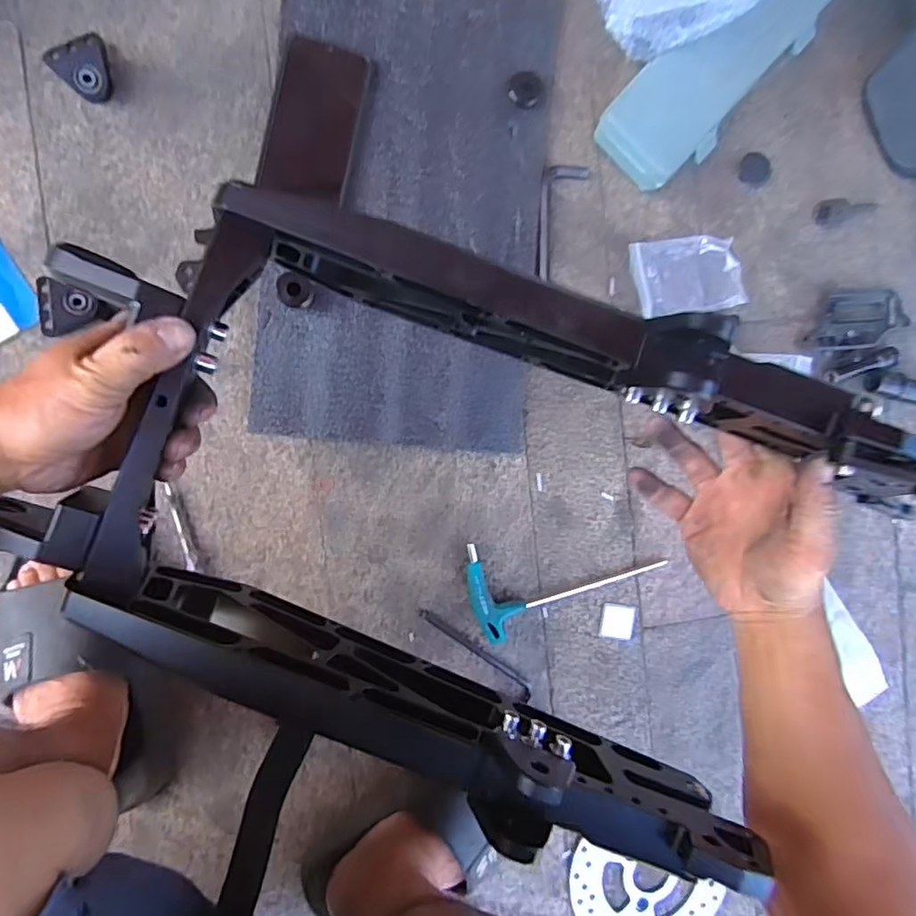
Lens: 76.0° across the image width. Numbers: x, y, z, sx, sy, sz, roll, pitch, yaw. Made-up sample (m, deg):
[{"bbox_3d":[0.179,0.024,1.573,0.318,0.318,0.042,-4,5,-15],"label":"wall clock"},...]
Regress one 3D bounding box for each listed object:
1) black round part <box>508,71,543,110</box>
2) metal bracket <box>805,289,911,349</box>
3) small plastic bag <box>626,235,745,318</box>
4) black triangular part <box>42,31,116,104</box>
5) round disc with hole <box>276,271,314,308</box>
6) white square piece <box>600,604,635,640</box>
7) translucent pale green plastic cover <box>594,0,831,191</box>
[{"bbox_3d":[0.062,-0.342,0.546,0.029,0.015,0.029,0,92,-9],"label":"black round part"},{"bbox_3d":[0.417,-0.146,0.615,0.104,0.019,0.060,-4,93,-9],"label":"metal bracket"},{"bbox_3d":[0.229,-0.182,0.586,0.111,0.014,0.074,-7,93,-8],"label":"small plastic bag"},{"bbox_3d":[-0.313,-0.329,0.492,0.047,0.024,0.051,-37,97,-6],"label":"black triangular part"},{"bbox_3d":[-0.143,-0.147,0.514,0.029,0.027,0.027,0,92,-9],"label":"round disc with hole"},{"bbox_3d":[0.162,0.166,0.593,0.033,0.004,0.035,5,91,-9],"label":"white square piece"},{"bbox_3d":[0.252,-0.376,0.552,0.098,0.069,0.275,43,86,-8],"label":"translucent pale green plastic cover"}]

